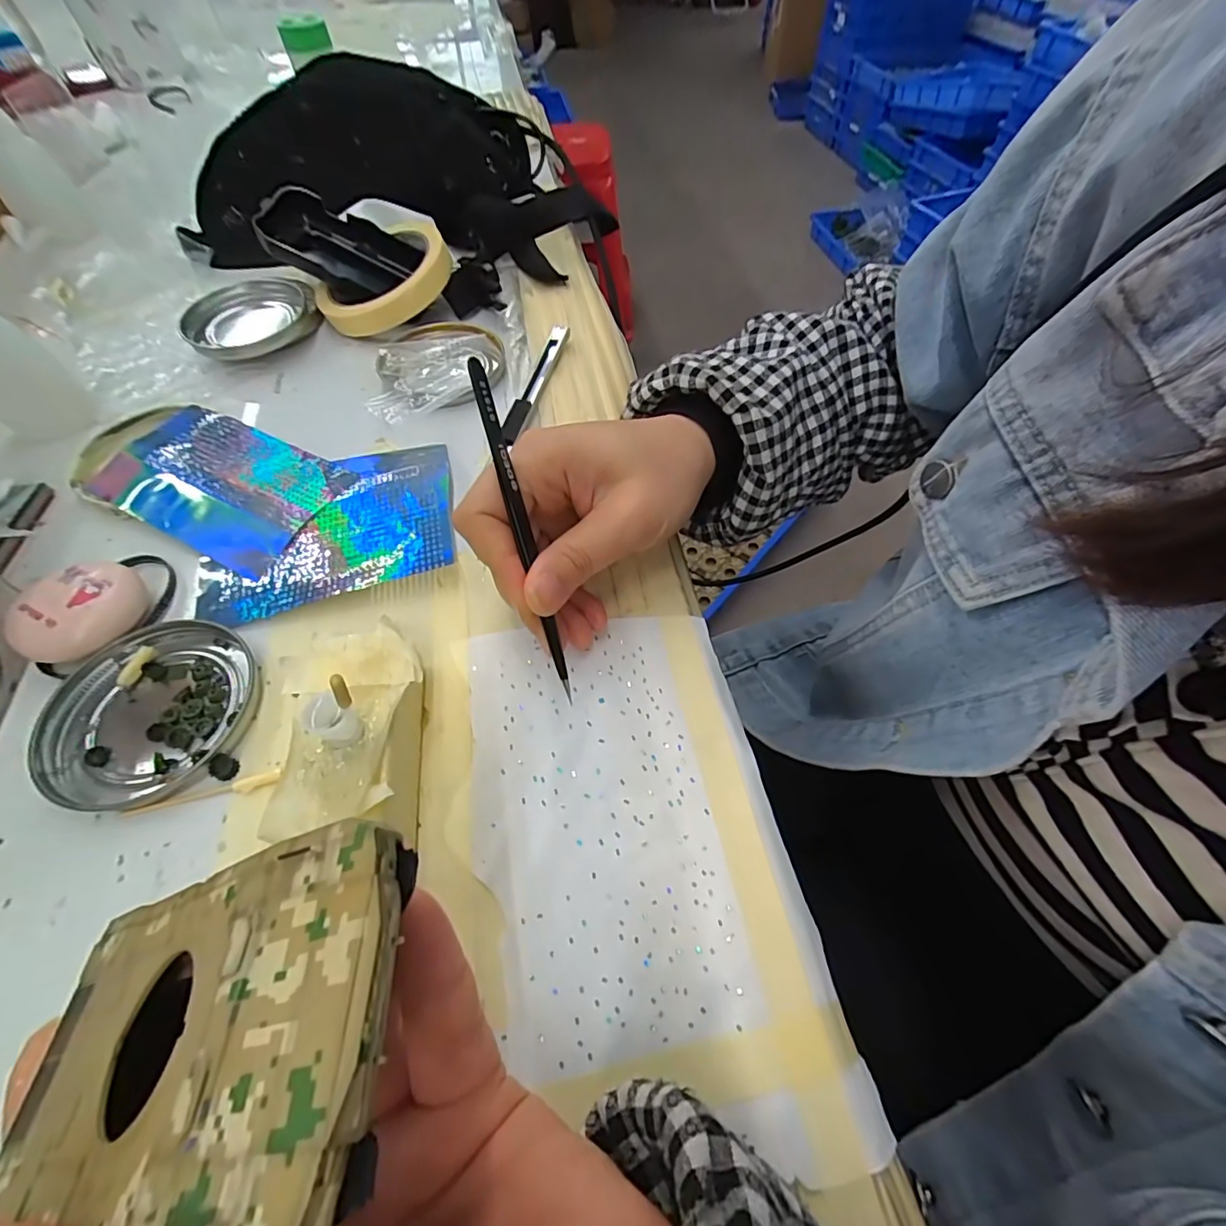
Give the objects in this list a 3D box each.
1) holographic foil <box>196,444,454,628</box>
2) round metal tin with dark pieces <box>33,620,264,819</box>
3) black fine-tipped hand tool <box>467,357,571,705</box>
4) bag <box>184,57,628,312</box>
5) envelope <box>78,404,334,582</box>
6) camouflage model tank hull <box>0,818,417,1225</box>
[{"bbox_3d":[-0.145,-0.048,0.268,0.123,0.008,0.098,-14,59,-8],"label":"holographic foil"},{"bbox_3d":[-0.189,0.039,0.216,0.075,0.008,0.076,0,56,0],"label":"round metal tin with dark pieces"},{"bbox_3d":[-0.033,-0.028,0.204,0.006,0.133,0.005,-17,17,-10],"label":"black fine-tipped hand tool"},{"bbox_3d":[-0.166,-0.334,0.405,0.272,0.086,0.242,34,62,20],"label":"bag"},{"bbox_3d":[-0.212,-0.072,0.282,0.125,0.011,0.075,23,59,14],"label":"envelope"},{"bbox_3d":[-0.069,0.066,0.085,0.096,0.011,0.046,-24,55,23],"label":"camouflage model tank hull"}]

